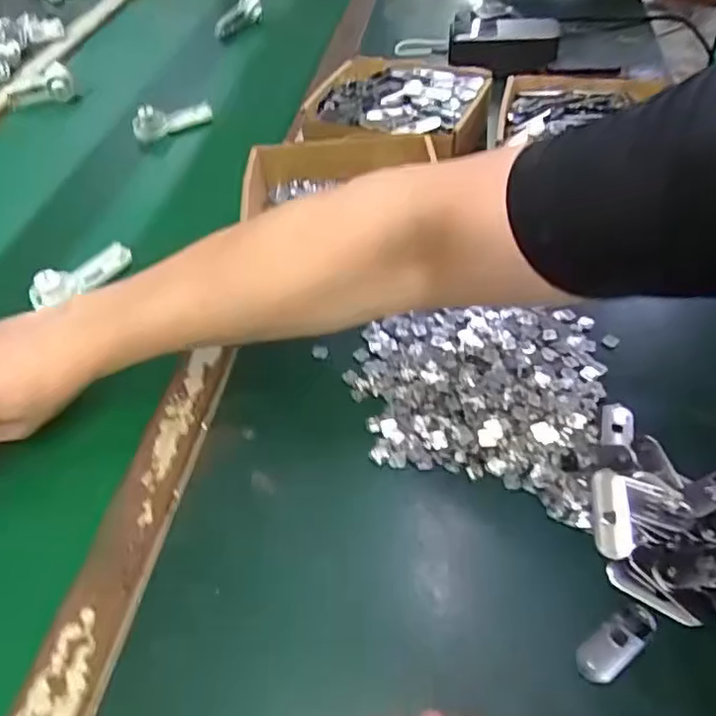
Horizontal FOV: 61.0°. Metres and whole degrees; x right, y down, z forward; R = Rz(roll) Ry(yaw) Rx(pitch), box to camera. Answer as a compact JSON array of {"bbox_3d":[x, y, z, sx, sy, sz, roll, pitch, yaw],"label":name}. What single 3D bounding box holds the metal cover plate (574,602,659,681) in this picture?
[{"bbox_3d":[0.134,0.147,0.315,0.048,0.009,0.020,-30,51,-20],"label":"metal cover plate"}]

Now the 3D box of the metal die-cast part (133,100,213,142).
[{"bbox_3d":[-0.222,-0.289,0.723,0.094,0.028,0.024,-17,48,-9],"label":"metal die-cast part"}]

